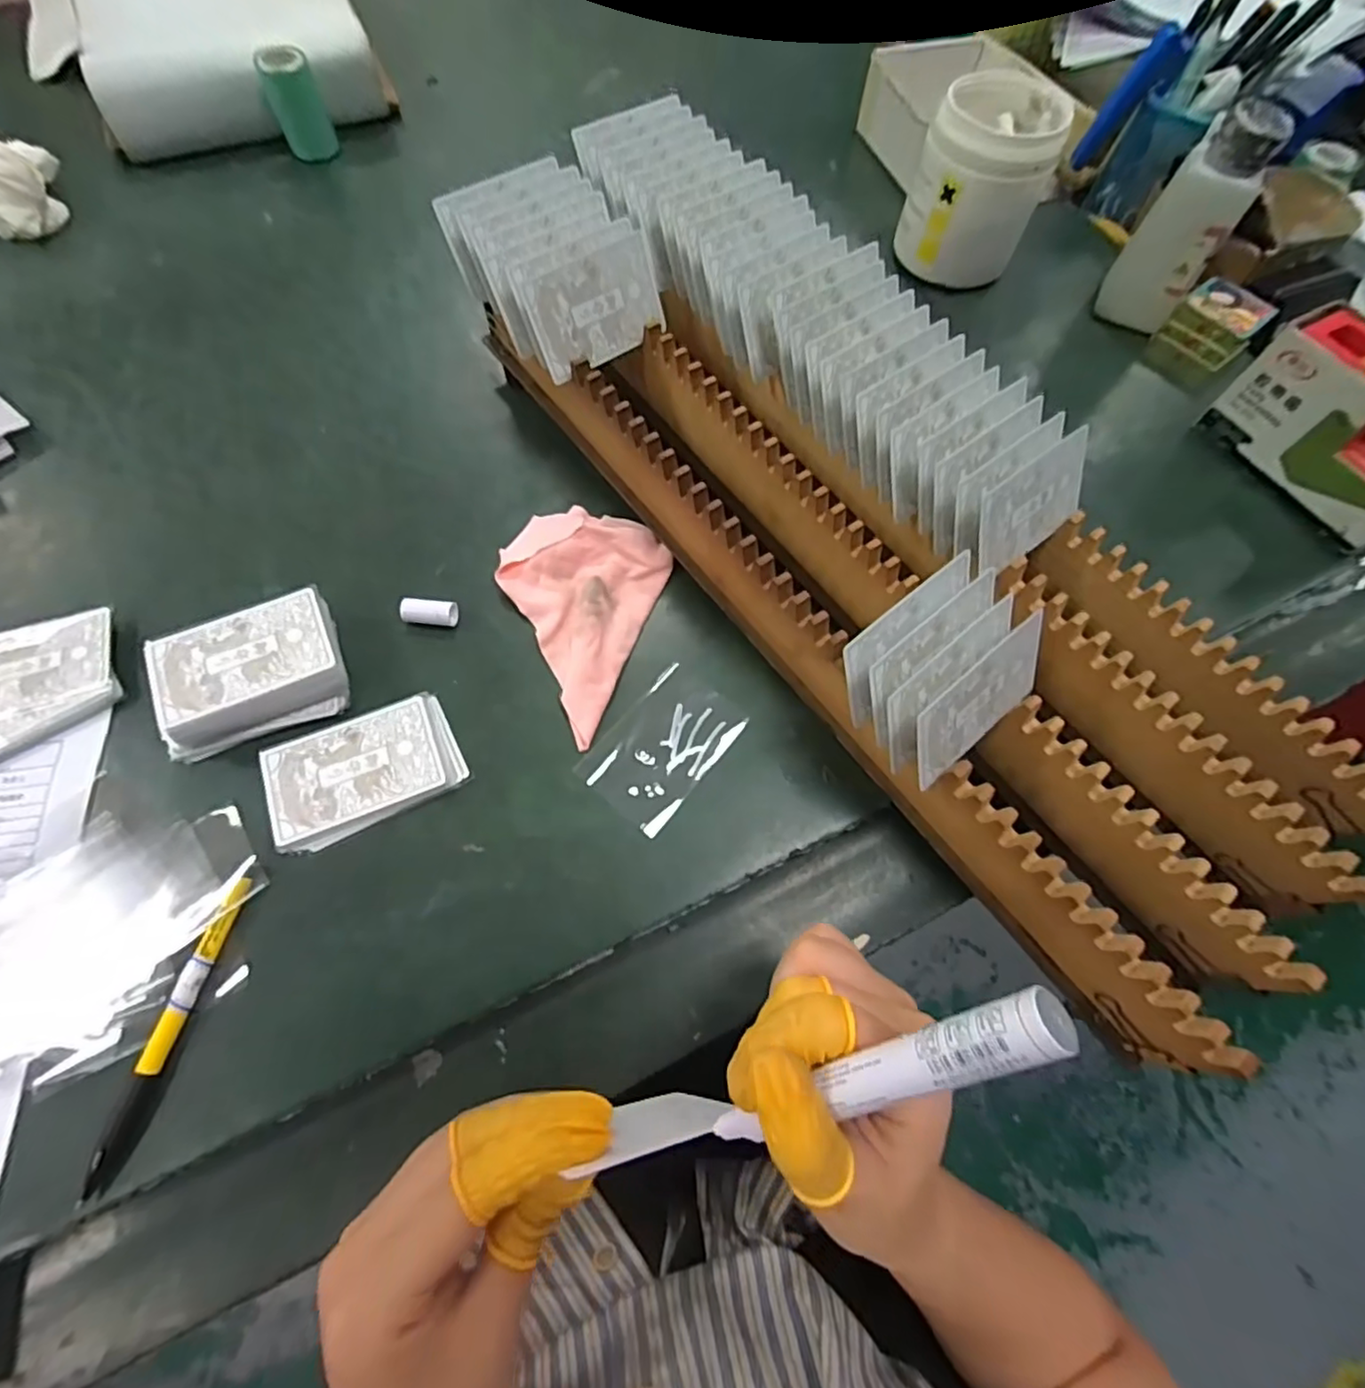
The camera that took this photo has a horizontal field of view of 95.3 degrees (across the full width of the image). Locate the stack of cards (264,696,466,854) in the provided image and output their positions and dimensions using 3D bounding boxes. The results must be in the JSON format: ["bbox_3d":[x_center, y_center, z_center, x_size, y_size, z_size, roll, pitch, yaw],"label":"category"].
[{"bbox_3d":[-0.169,0.039,0.329,0.094,0.005,0.061,-25,70,-13],"label":"stack of cards"}]

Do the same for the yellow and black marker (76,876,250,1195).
[{"bbox_3d":[-0.229,0.148,0.278,0.010,0.008,0.126,13,67,3],"label":"yellow and black marker"}]

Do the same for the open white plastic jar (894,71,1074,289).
[{"bbox_3d":[0.226,-0.391,0.481,0.092,0.109,0.095,1,67,-2],"label":"open white plastic jar"}]

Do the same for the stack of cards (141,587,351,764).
[{"bbox_3d":[-0.232,-0.013,0.336,0.089,0.024,0.063,-20,69,-11],"label":"stack of cards"}]

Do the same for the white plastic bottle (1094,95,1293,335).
[{"bbox_3d":[0.360,-0.330,0.451,0.047,0.136,0.049,16,67,4],"label":"white plastic bottle"}]

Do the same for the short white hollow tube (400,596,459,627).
[{"bbox_3d":[-0.148,-0.048,0.366,0.031,0.014,0.015,1,67,-2],"label":"short white hollow tube"}]

